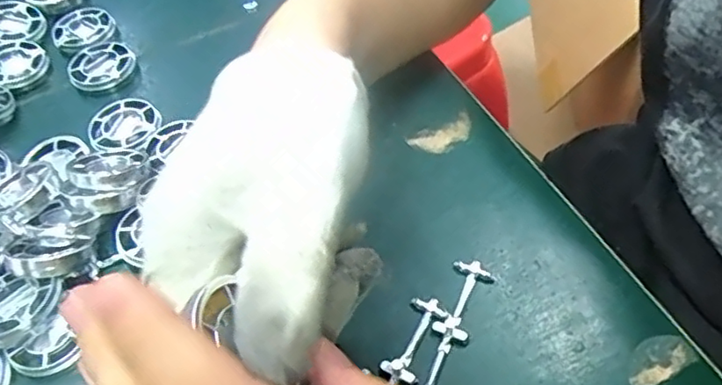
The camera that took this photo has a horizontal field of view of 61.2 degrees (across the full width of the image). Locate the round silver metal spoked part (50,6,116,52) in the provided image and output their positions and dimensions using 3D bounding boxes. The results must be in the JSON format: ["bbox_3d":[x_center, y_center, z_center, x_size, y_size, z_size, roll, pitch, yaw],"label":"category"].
[{"bbox_3d":[-0.182,-0.108,0.399,0.041,0.004,0.039,-2,53,3],"label":"round silver metal spoked part"}]

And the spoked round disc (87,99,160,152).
[{"bbox_3d":[-0.131,-0.036,0.339,0.038,0.006,0.039,-2,53,3],"label":"spoked round disc"}]

